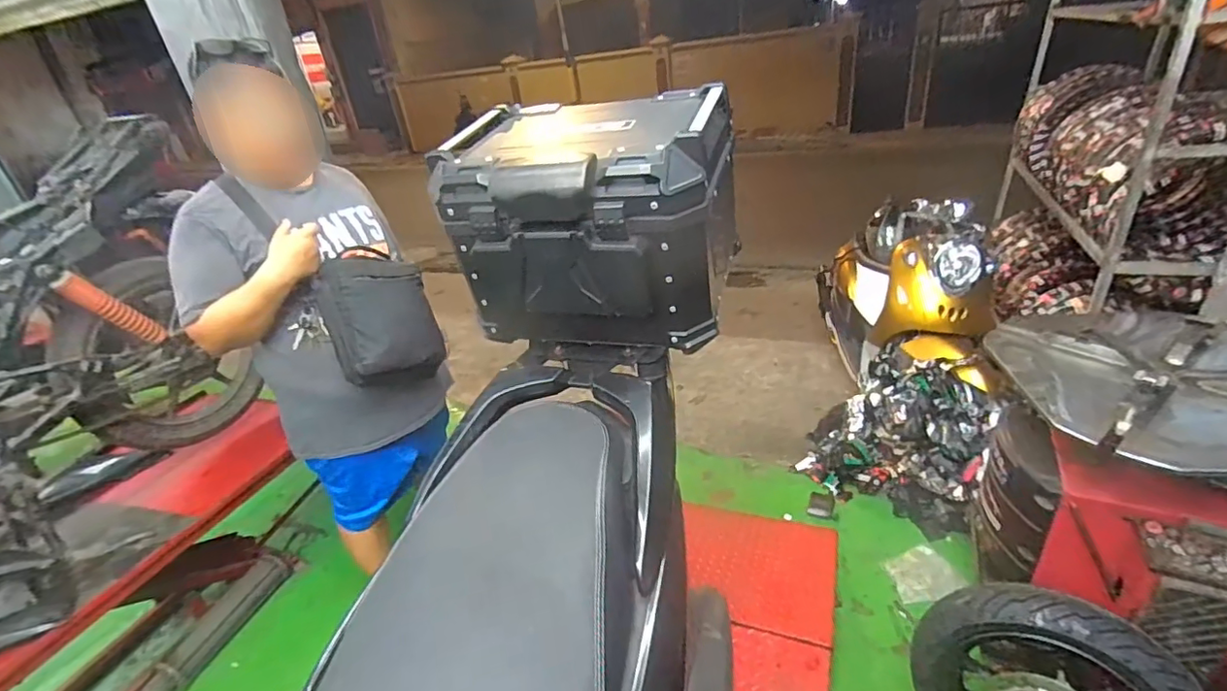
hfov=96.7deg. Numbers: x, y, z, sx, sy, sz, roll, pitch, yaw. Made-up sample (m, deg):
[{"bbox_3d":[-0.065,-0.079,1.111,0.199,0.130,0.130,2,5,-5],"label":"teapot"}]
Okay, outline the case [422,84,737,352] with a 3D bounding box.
[{"bbox_3d":[-0.035,-0.189,0.861,0.395,0.320,0.285,4,30,20],"label":"case"}]

